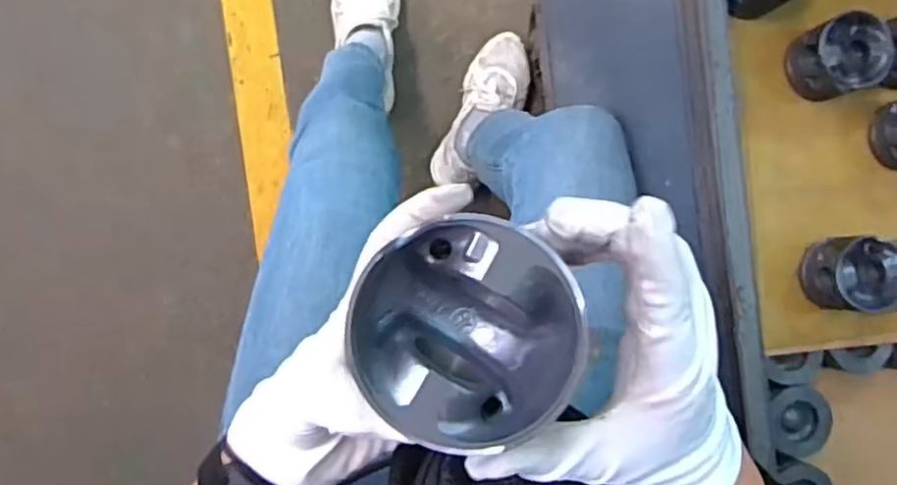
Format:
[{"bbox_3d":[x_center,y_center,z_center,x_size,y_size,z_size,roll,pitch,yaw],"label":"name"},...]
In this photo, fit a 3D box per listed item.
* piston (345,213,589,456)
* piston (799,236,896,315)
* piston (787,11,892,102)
[{"bbox_3d":[0.004,0.034,0.279,0.082,0.061,0.086,-10,90,-6],"label":"piston"},{"bbox_3d":[0.484,0.038,0.837,0.092,0.083,0.087,0,89,-6],"label":"piston"},{"bbox_3d":[0.466,-0.222,0.833,0.083,0.087,0.088,0,89,-6],"label":"piston"}]

